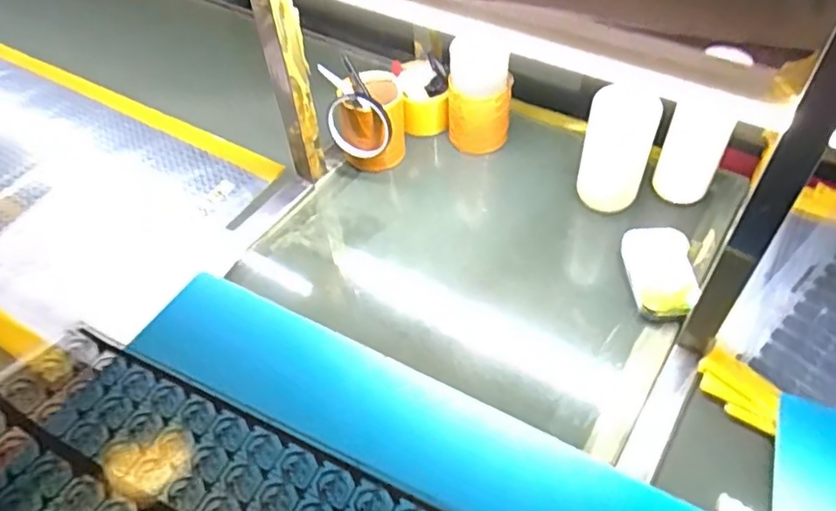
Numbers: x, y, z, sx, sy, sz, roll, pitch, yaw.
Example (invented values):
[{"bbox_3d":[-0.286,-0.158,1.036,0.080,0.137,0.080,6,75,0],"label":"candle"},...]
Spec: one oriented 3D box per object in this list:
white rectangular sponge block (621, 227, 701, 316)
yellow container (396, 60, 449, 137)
[{"bbox_3d":[0.267,0.019,0.675,0.068,0.022,0.110,-14,52,19],"label":"white rectangular sponge block"},{"bbox_3d":[0.008,-0.220,0.866,0.064,0.079,0.078,-5,51,-2],"label":"yellow container"}]

